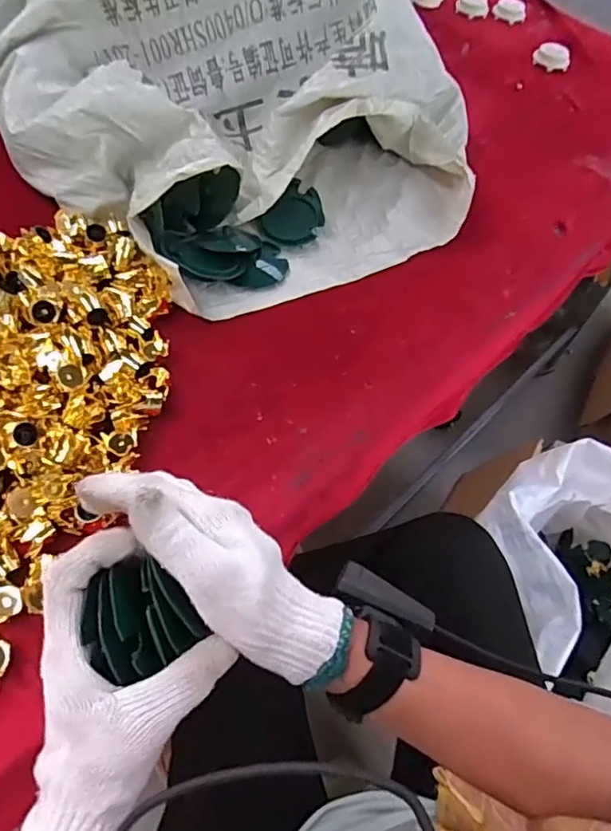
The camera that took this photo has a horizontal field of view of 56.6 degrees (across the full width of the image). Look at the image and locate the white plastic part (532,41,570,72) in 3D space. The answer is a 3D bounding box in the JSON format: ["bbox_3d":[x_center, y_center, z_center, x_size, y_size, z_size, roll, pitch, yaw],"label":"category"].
[{"bbox_3d":[0.417,-0.607,0.958,0.059,0.024,0.038,17,56,7],"label":"white plastic part"}]

